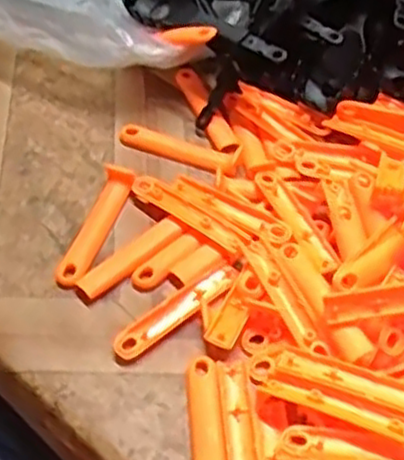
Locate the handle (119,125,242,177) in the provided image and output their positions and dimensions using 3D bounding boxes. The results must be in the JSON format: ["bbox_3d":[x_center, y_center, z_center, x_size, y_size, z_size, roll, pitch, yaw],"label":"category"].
[{"bbox_3d":[-0.013,-0.048,0.425,0.074,0.012,0.017,18,55,14],"label":"handle"}]

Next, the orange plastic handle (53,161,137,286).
[{"bbox_3d":[-0.057,-0.004,0.393,0.019,0.007,0.081,13,54,11],"label":"orange plastic handle"}]

